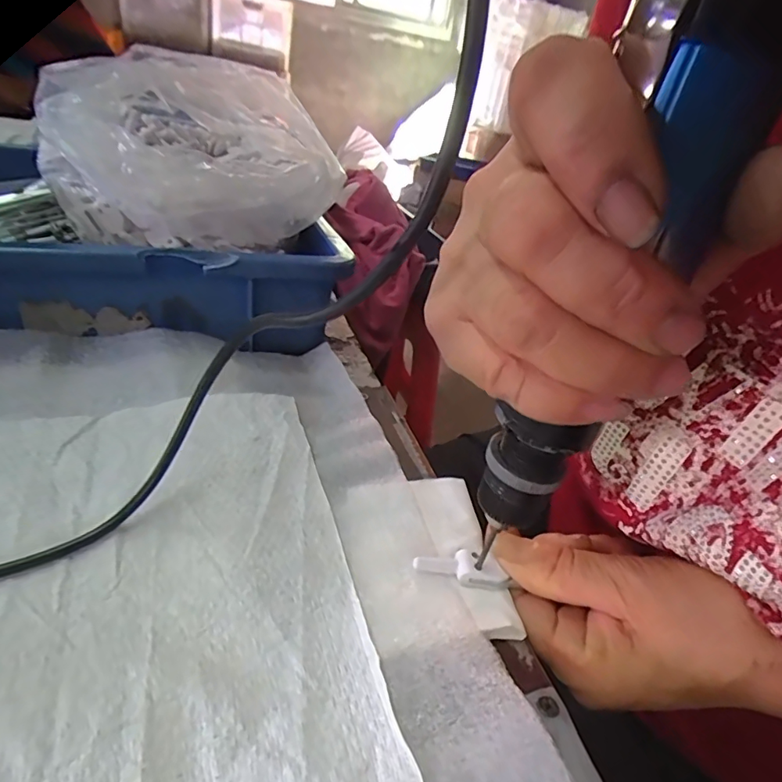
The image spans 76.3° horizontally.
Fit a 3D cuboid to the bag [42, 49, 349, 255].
[{"bbox_3d":[-0.144,-0.180,0.364,0.184,0.098,0.184,-10,37,-29],"label":"bag"}]

